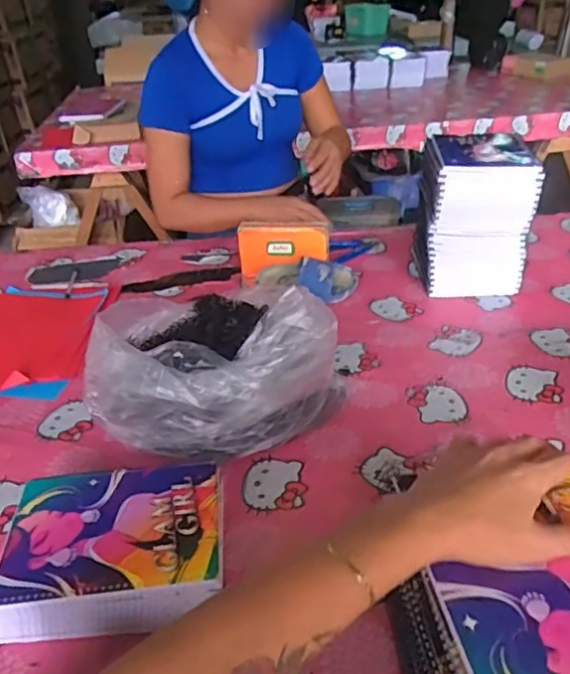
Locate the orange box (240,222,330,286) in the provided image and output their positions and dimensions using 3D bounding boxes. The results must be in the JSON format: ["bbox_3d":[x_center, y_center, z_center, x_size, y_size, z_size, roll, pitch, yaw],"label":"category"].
[{"bbox_3d":[0.000,-0.154,1.110,0.165,0.101,0.034,-1,32,5],"label":"orange box"}]

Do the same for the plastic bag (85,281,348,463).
[{"bbox_3d":[-0.098,0.038,0.755,0.289,0.159,0.239,-18,34,-22],"label":"plastic bag"}]

